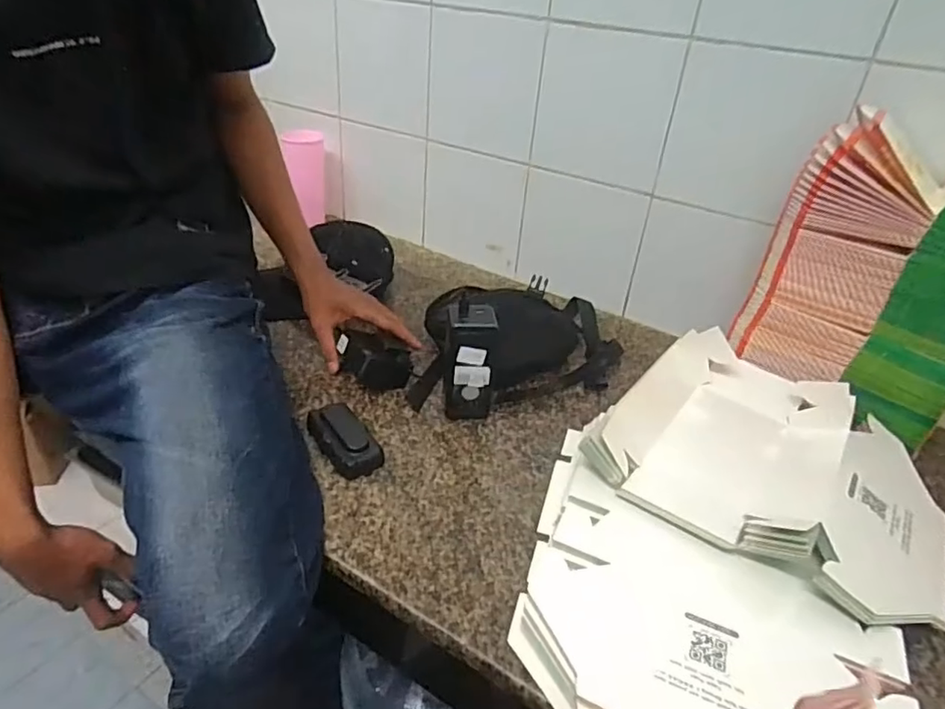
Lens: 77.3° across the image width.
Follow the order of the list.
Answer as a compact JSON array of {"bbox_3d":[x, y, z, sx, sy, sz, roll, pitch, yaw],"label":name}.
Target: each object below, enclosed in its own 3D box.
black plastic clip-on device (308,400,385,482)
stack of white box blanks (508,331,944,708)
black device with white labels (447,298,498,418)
[{"bbox_3d":[-0.142,0.091,0.652,0.052,0.024,0.104,-19,40,-32],"label":"black plastic clip-on device"},{"bbox_3d":[0.241,0.158,0.550,0.337,0.084,0.466,25,38,26],"label":"stack of white box blanks"},{"bbox_3d":[-0.003,0.008,0.687,0.053,0.138,0.057,2,33,-5],"label":"black device with white labels"}]

